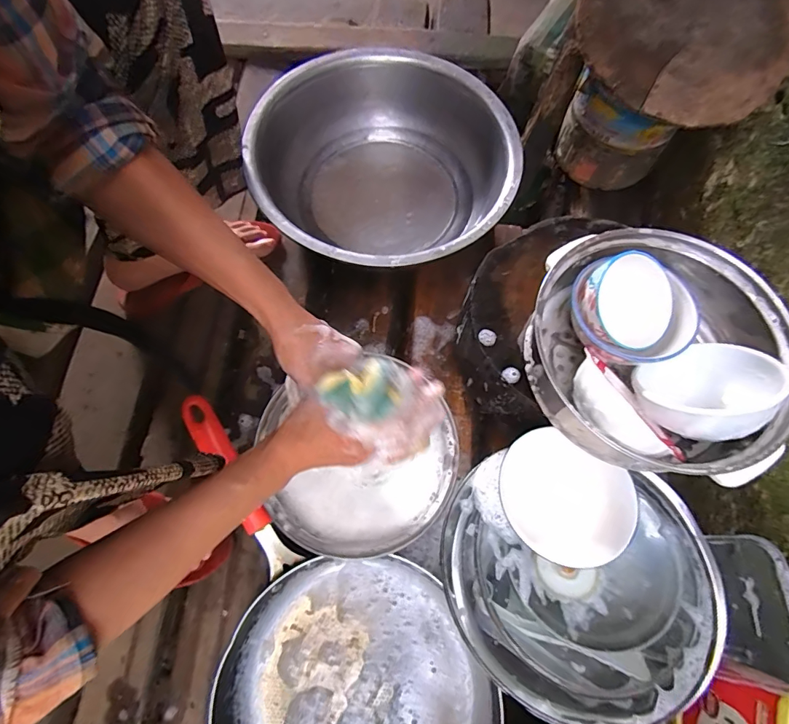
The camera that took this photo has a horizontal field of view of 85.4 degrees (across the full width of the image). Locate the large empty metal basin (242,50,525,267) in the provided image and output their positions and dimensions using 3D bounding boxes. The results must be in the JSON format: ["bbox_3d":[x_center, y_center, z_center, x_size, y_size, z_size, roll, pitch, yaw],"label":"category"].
[{"bbox_3d":[-0.016,-0.279,0.644,0.367,0.115,0.366,0,70,-1],"label":"large empty metal basin"}]

